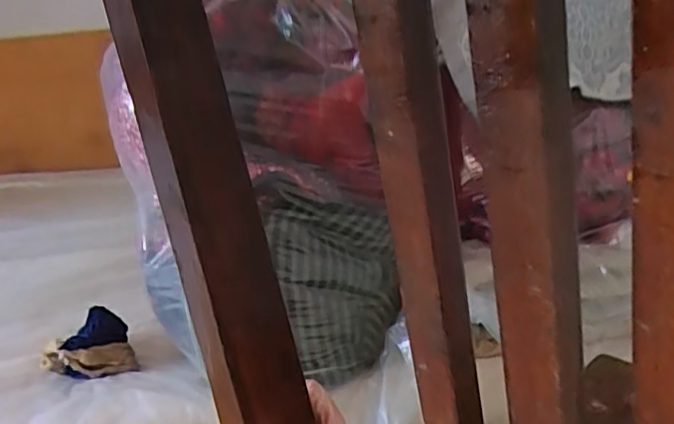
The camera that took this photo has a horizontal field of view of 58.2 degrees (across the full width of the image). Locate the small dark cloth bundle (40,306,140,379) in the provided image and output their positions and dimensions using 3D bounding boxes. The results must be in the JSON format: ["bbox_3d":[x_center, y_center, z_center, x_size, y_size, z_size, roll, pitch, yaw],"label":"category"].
[{"bbox_3d":[-0.317,0.168,0.769,0.101,0.061,0.083,-17,21,-30],"label":"small dark cloth bundle"}]

